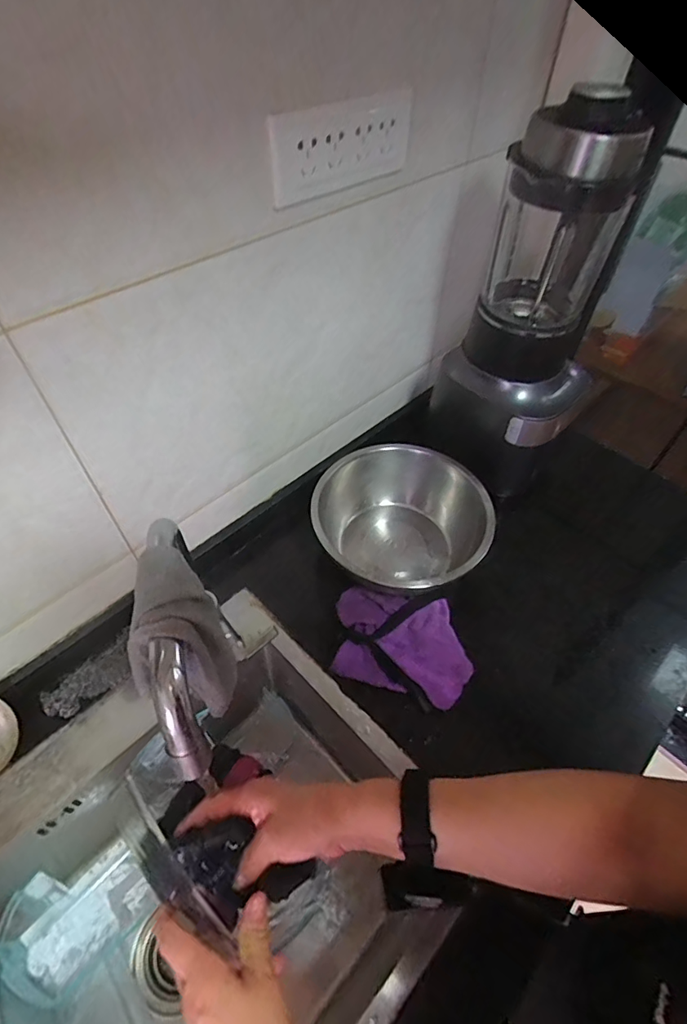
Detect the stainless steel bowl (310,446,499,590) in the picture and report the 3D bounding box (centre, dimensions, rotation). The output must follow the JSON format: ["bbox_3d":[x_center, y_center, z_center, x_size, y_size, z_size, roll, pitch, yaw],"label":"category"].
[{"bbox_3d":[0.084,0.023,0.715,0.255,0.137,0.226,-4,52,-5],"label":"stainless steel bowl"}]

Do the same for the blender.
[{"bbox_3d":[0.255,-0.278,0.646,0.199,0.392,0.167,15,53,11],"label":"blender"}]

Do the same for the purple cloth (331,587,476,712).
[{"bbox_3d":[0.071,0.174,0.630,0.163,0.045,0.169,-5,52,-5],"label":"purple cloth"}]

